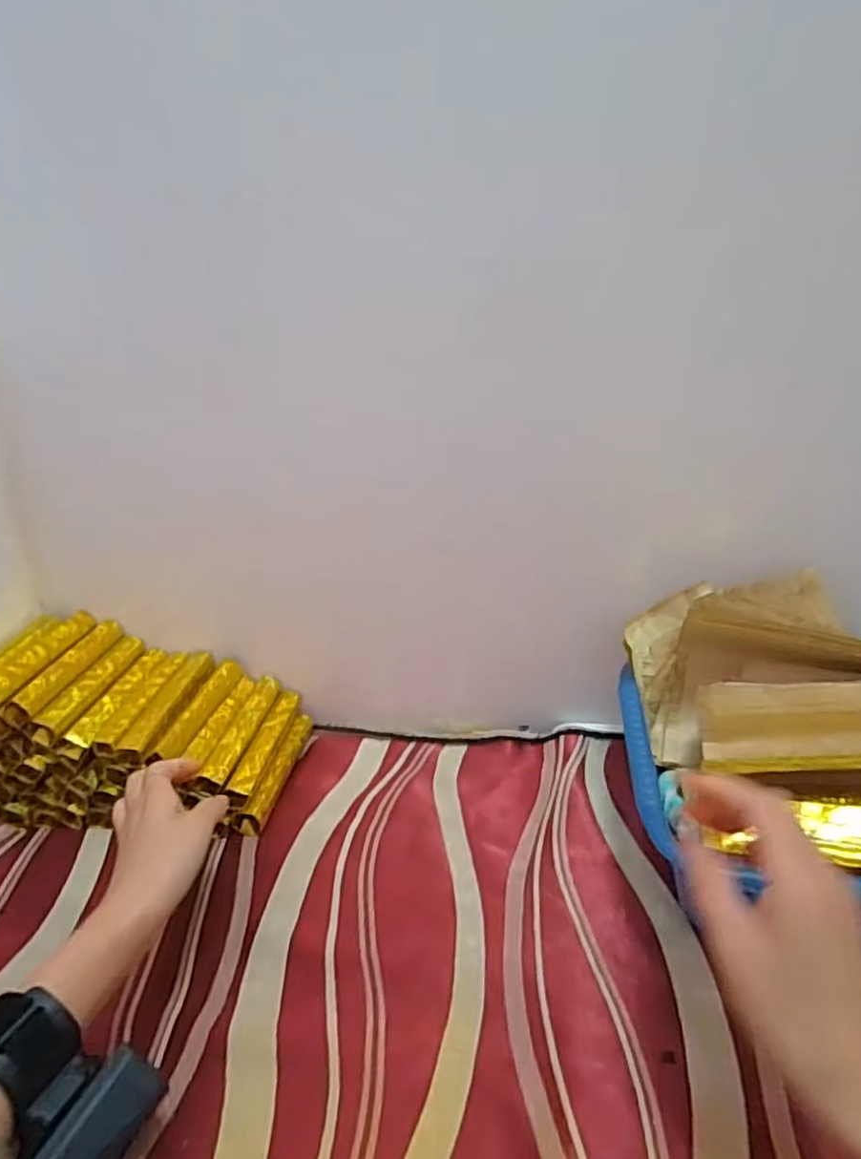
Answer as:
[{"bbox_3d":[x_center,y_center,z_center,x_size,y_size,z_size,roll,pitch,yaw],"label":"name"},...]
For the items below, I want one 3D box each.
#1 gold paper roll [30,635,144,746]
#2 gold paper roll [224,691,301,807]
[{"bbox_3d":[-0.295,0.092,0.573,0.026,0.023,0.130,-1,25,9],"label":"gold paper roll"},{"bbox_3d":[-0.144,0.144,0.579,0.018,0.019,0.134,-1,25,10],"label":"gold paper roll"}]

